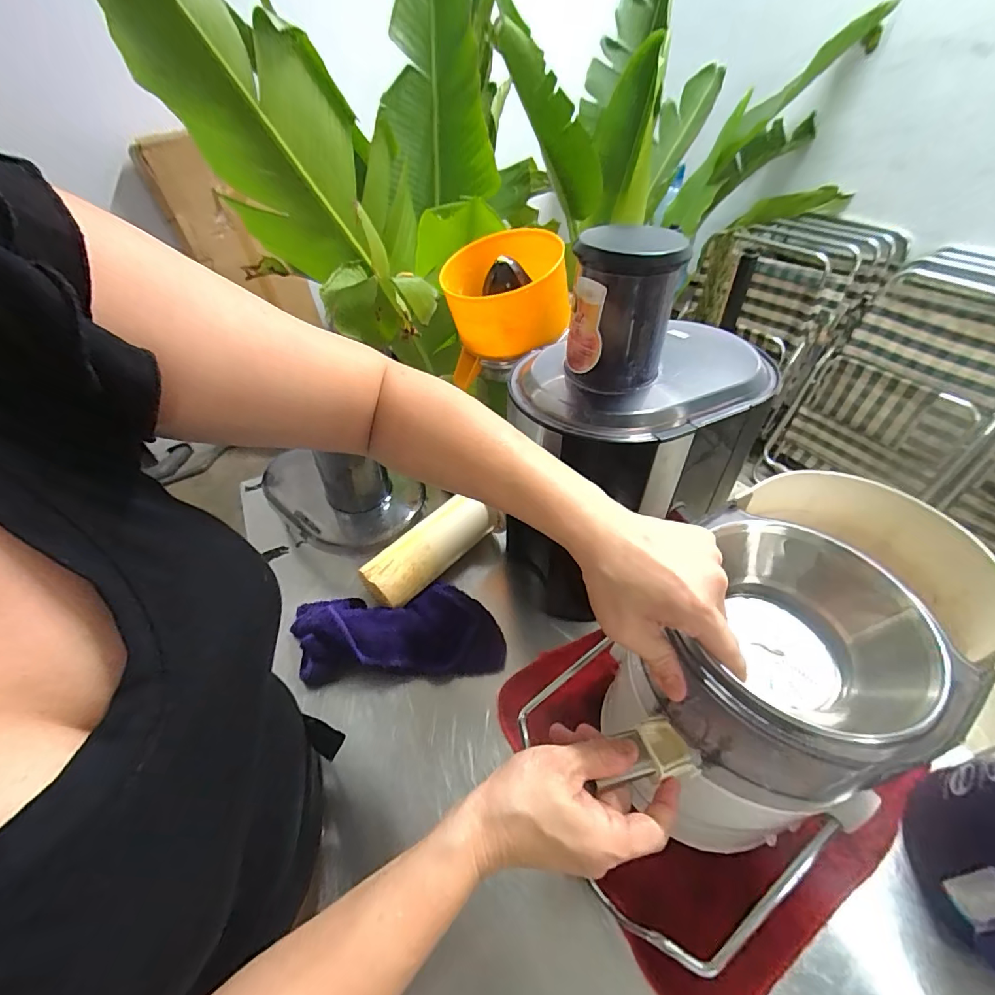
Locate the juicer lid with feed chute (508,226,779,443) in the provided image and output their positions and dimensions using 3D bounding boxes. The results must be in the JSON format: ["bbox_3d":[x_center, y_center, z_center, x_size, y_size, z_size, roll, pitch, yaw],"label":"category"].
[{"bbox_3d":[0.132,-0.154,0.397,0.237,0.142,0.180,-11,44,-8],"label":"juicer lid with feed chute"}]

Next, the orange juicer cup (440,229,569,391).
[{"bbox_3d":[0.008,-0.259,0.605,0.145,0.123,0.152,-2,44,2],"label":"orange juicer cup"}]

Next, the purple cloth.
[{"bbox_3d":[-0.117,0.151,0.530,0.236,0.059,0.104,-6,44,-2],"label":"purple cloth"}]

